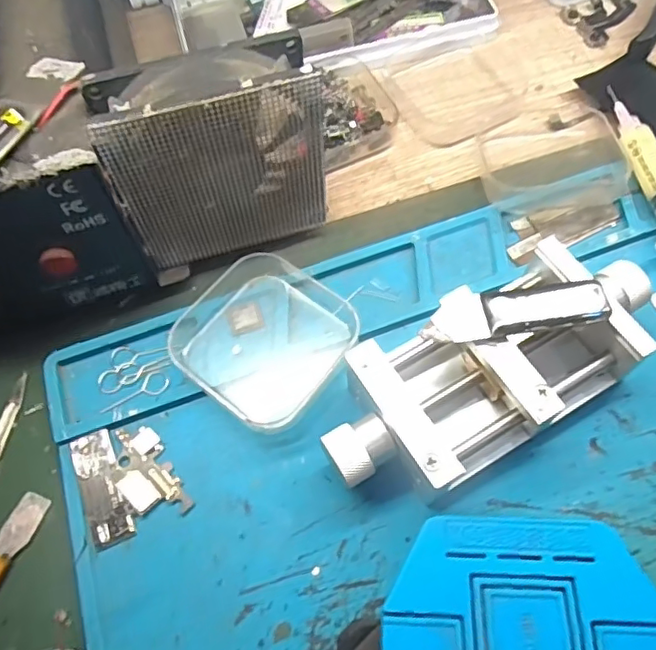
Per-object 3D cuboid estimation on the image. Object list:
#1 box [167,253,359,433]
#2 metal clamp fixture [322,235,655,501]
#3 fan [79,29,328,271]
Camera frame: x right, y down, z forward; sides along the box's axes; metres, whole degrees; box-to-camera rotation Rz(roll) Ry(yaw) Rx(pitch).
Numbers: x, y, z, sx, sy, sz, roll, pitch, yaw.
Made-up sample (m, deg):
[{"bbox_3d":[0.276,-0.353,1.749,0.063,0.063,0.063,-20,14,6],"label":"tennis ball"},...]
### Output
[{"bbox_3d":[-0.026,0.004,0.236,0.066,0.017,0.064,35,70,19],"label":"box"},{"bbox_3d":[0.062,0.017,0.217,0.135,0.031,0.054,-29,65,-11],"label":"metal clamp fixture"},{"bbox_3d":[-0.042,-0.064,0.233,0.079,0.088,0.027,-19,63,-6],"label":"fan"}]

